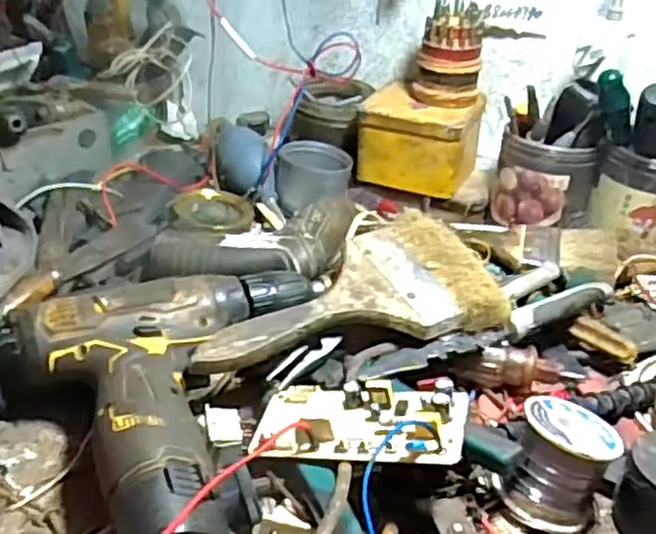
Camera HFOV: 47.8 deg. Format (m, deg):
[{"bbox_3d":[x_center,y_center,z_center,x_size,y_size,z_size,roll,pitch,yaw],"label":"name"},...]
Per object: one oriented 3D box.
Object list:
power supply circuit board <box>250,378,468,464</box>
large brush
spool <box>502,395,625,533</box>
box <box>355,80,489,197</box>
[{"bbox_3d":[0.015,0.079,0.391,0.110,0.017,0.048,-3,33,20],"label":"power supply circuit board"},{"bbox_3d":[0.009,0.011,0.472,0.198,0.015,0.098,-9,47,-17],"label":"large brush"},{"bbox_3d":[0.124,0.107,0.397,0.054,0.054,0.050,21,23,13],"label":"spool"},{"bbox_3d":[0.087,-0.121,0.695,0.104,0.069,0.093,15,35,16],"label":"box"}]

